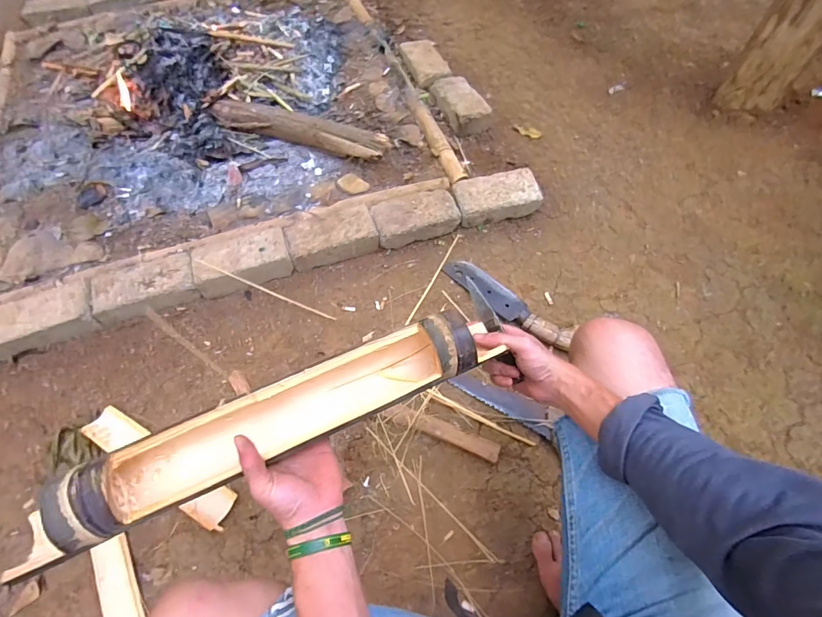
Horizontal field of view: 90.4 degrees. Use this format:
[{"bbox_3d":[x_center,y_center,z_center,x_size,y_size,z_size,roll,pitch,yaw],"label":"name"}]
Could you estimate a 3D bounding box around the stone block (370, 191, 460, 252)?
[{"bbox_3d":[0.011,-0.222,1.020,0.207,0.069,0.114,-18,61,-10],"label":"stone block"}]

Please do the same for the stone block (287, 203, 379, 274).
[{"bbox_3d":[-0.191,-0.175,0.988,0.206,0.058,0.125,-18,61,-10],"label":"stone block"}]

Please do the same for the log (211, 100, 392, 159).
[{"bbox_3d":[-0.298,-0.488,1.110,0.489,0.081,0.069,12,60,8],"label":"log"}]

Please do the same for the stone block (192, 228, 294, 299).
[{"bbox_3d":[-0.389,-0.109,0.952,0.212,0.073,0.127,-13,60,-7],"label":"stone block"}]

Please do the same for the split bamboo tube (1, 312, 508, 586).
[{"bbox_3d":[-0.139,0.124,0.456,0.501,0.096,0.077,-23,62,-11],"label":"split bamboo tube"}]

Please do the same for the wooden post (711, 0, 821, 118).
[{"bbox_3d":[1.011,-0.737,1.065,0.170,0.430,0.138,35,68,18],"label":"wooden post"}]

